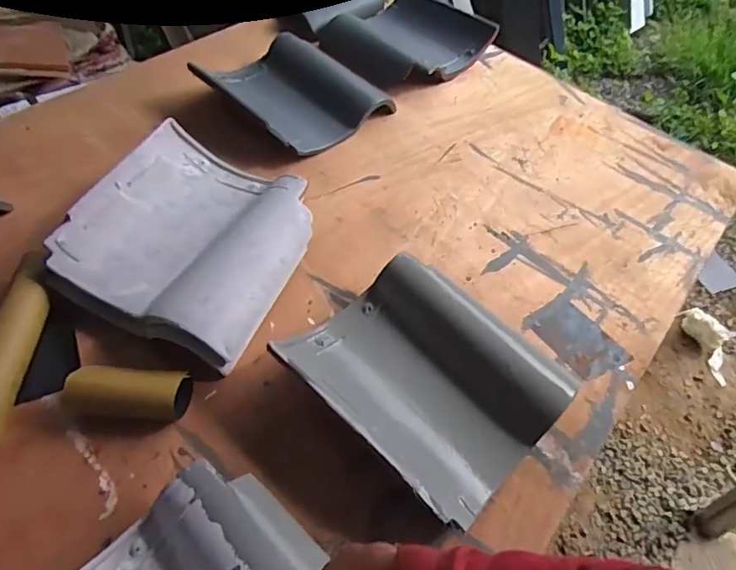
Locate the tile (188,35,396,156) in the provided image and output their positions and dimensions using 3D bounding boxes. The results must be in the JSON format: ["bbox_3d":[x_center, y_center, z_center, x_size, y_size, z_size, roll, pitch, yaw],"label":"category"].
[{"bbox_3d":[-0.157,-0.421,1.060,0.322,0.078,0.302,36,58,20],"label":"tile"}]

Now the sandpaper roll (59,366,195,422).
[{"bbox_3d":[-0.307,0.138,0.626,0.145,0.056,0.071,0,52,-6],"label":"sandpaper roll"}]

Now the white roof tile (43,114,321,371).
[{"bbox_3d":[-0.271,-0.070,0.765,0.311,0.100,0.327,21,54,10],"label":"white roof tile"}]

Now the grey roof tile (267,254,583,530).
[{"bbox_3d":[0.088,0.119,0.675,0.319,0.087,0.295,38,59,21],"label":"grey roof tile"}]

